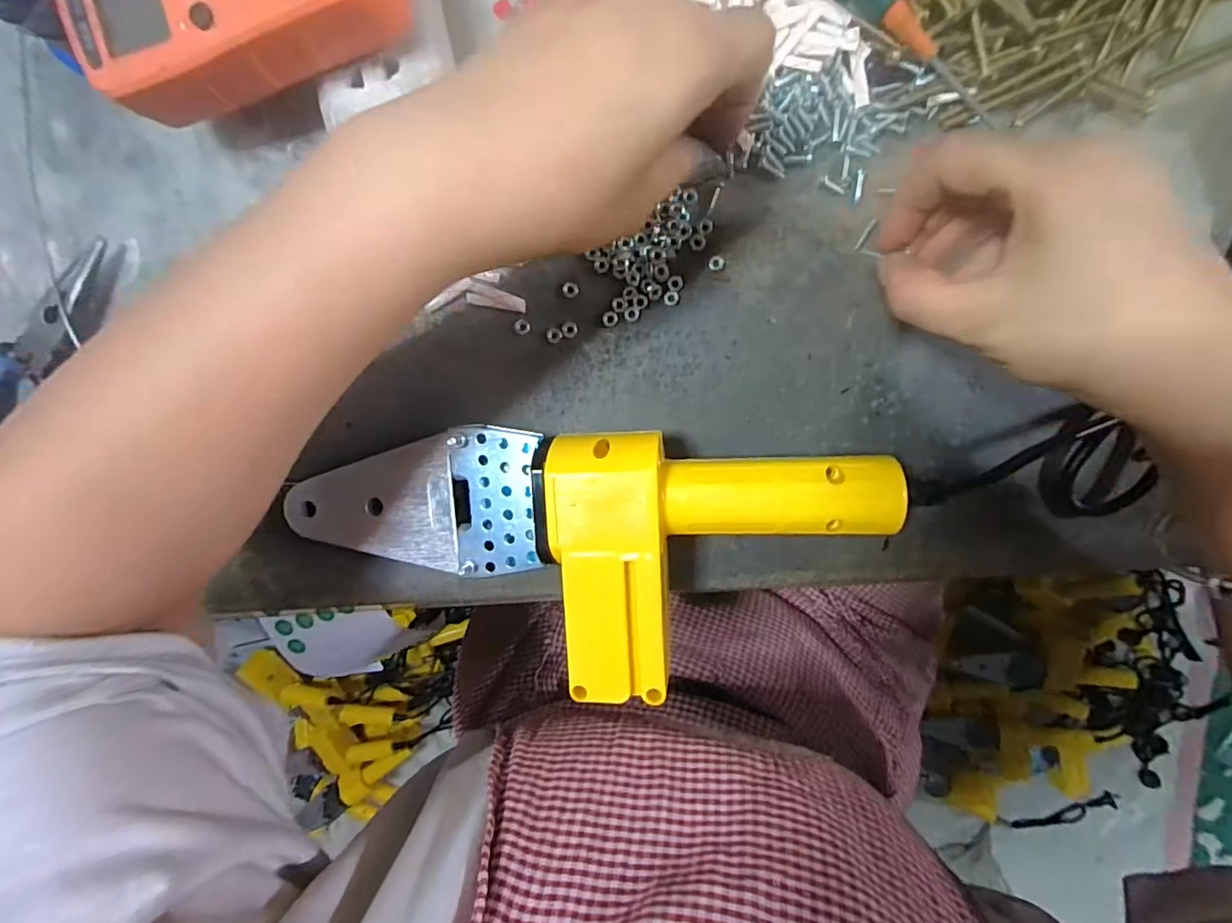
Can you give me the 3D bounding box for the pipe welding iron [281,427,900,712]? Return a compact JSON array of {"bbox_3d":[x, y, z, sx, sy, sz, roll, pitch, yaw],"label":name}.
[{"bbox_3d":[-0.020,0.042,0.248,0.266,0.057,0.109,0,99,3],"label":"pipe welding iron"}]

